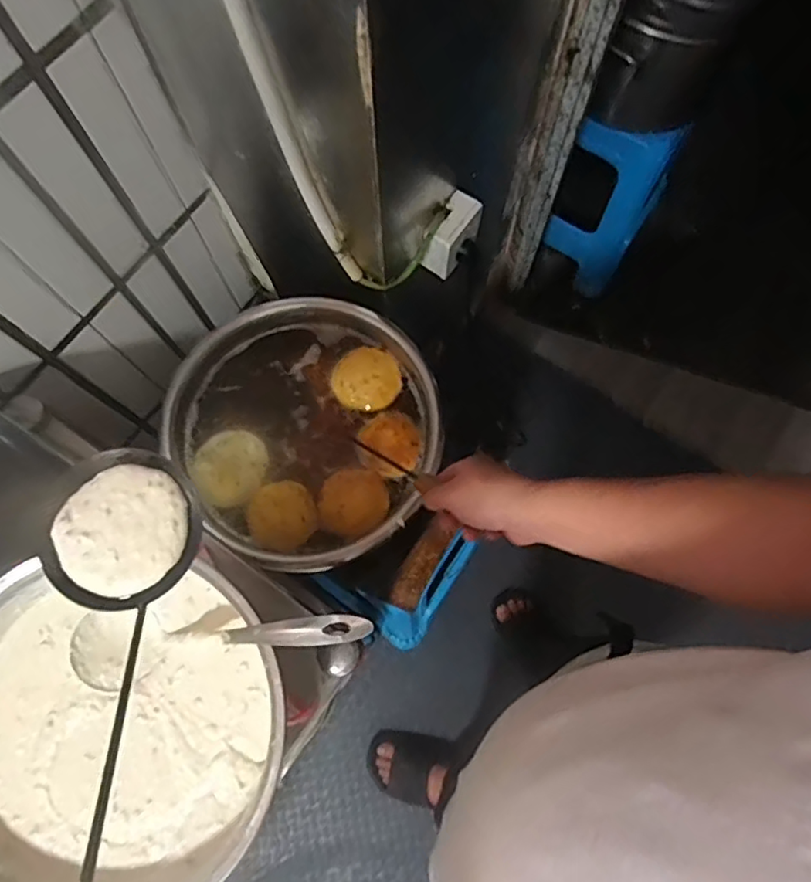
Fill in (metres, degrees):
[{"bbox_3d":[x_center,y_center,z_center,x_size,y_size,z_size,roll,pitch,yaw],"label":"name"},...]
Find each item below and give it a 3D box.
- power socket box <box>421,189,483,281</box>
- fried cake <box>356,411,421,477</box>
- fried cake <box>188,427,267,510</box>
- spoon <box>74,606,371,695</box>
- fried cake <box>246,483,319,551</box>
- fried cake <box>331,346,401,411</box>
[{"bbox_3d":[0.066,-0.286,0.847,0.045,0.082,0.089,31,76,9],"label":"power socket box"},{"bbox_3d":[-0.020,0.001,0.769,0.077,0.026,0.084,0,74,0],"label":"fried cake"},{"bbox_3d":[-0.221,0.032,0.768,0.094,0.013,0.097,-38,77,-10],"label":"fried cake"},{"bbox_3d":[-0.151,0.156,0.482,0.261,0.042,0.068,-12,73,19],"label":"spoon"},{"bbox_3d":[-0.152,0.092,0.742,0.083,0.021,0.079,0,74,0],"label":"fried cake"},{"bbox_3d":[-0.051,-0.084,0.800,0.086,0.019,0.084,0,74,0],"label":"fried cake"}]

